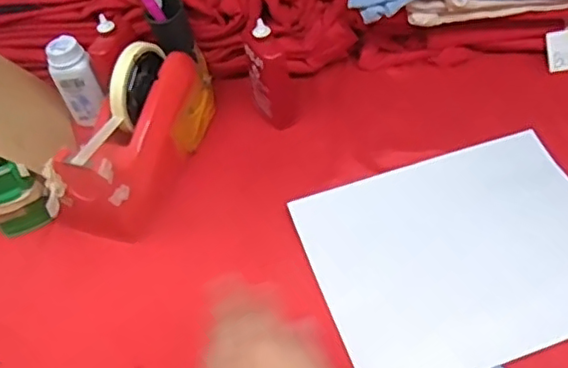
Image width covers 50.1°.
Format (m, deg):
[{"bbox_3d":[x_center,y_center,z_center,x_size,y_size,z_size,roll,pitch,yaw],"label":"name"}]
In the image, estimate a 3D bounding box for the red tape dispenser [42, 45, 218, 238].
[{"bbox_3d":[-0.139,-0.065,0.599,0.087,0.114,0.215,11,49,18],"label":"red tape dispenser"}]

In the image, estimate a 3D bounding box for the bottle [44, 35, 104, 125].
[{"bbox_3d":[-0.217,-0.104,0.640,0.039,0.093,0.035,-26,48,-17],"label":"bottle"}]

